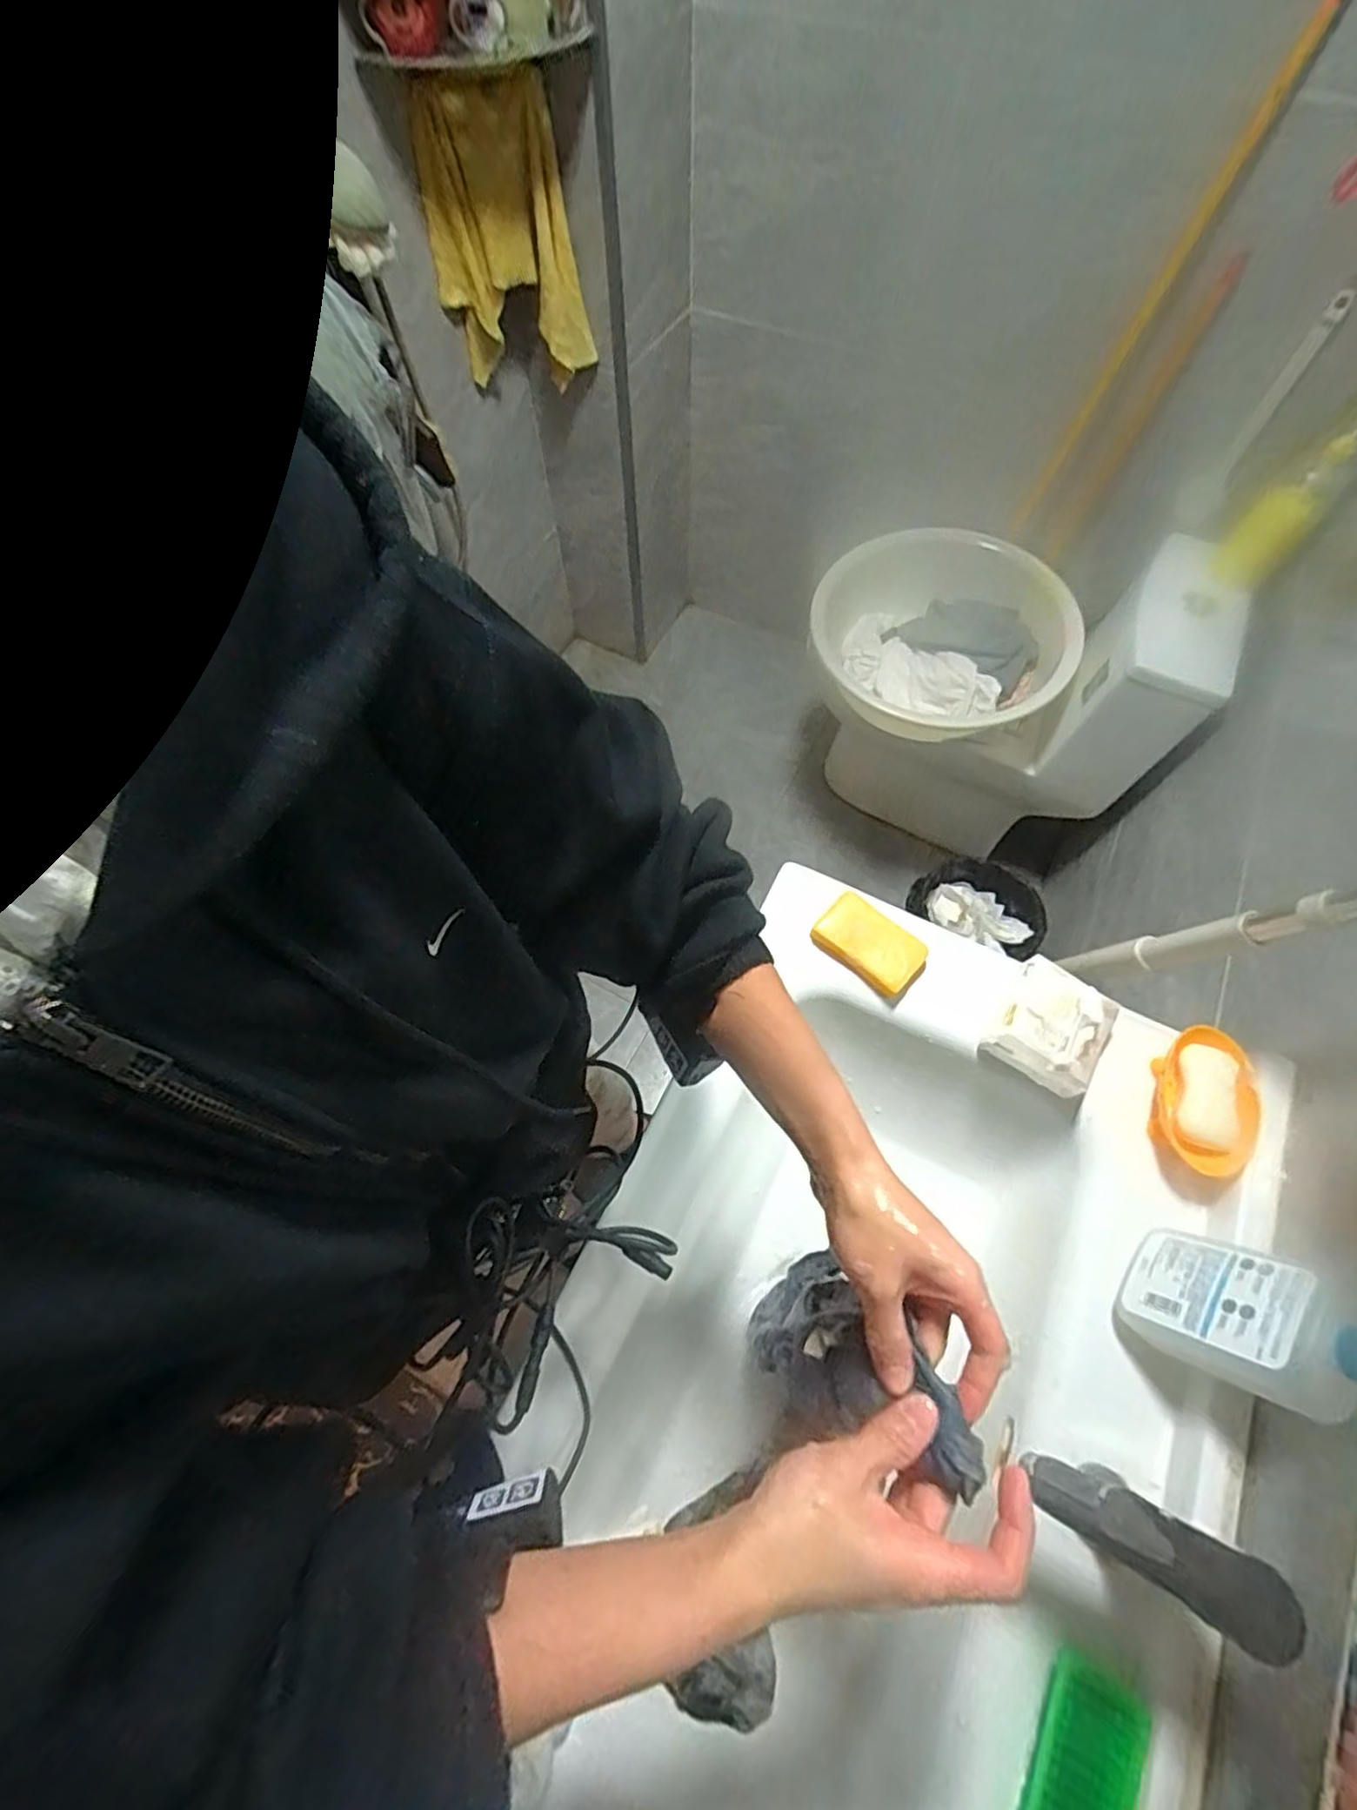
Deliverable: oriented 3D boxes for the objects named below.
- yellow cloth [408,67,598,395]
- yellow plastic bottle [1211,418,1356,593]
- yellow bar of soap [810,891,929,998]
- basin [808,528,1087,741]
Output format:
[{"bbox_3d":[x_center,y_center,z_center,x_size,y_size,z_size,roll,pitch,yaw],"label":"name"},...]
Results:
[{"bbox_3d":[-0.297,-1.108,1.151,0.233,0.390,0.047,-10,58,3],"label":"yellow cloth"},{"bbox_3d":[0.987,-0.642,1.093,0.098,0.307,0.094,39,72,18],"label":"yellow plastic bottle"},{"bbox_3d":[0.195,0.038,0.686,0.106,0.020,0.064,39,72,18],"label":"yellow bar of soap"},{"bbox_3d":[0.521,-0.525,1.295,0.444,0.157,0.519,39,72,18],"label":"basin"}]

